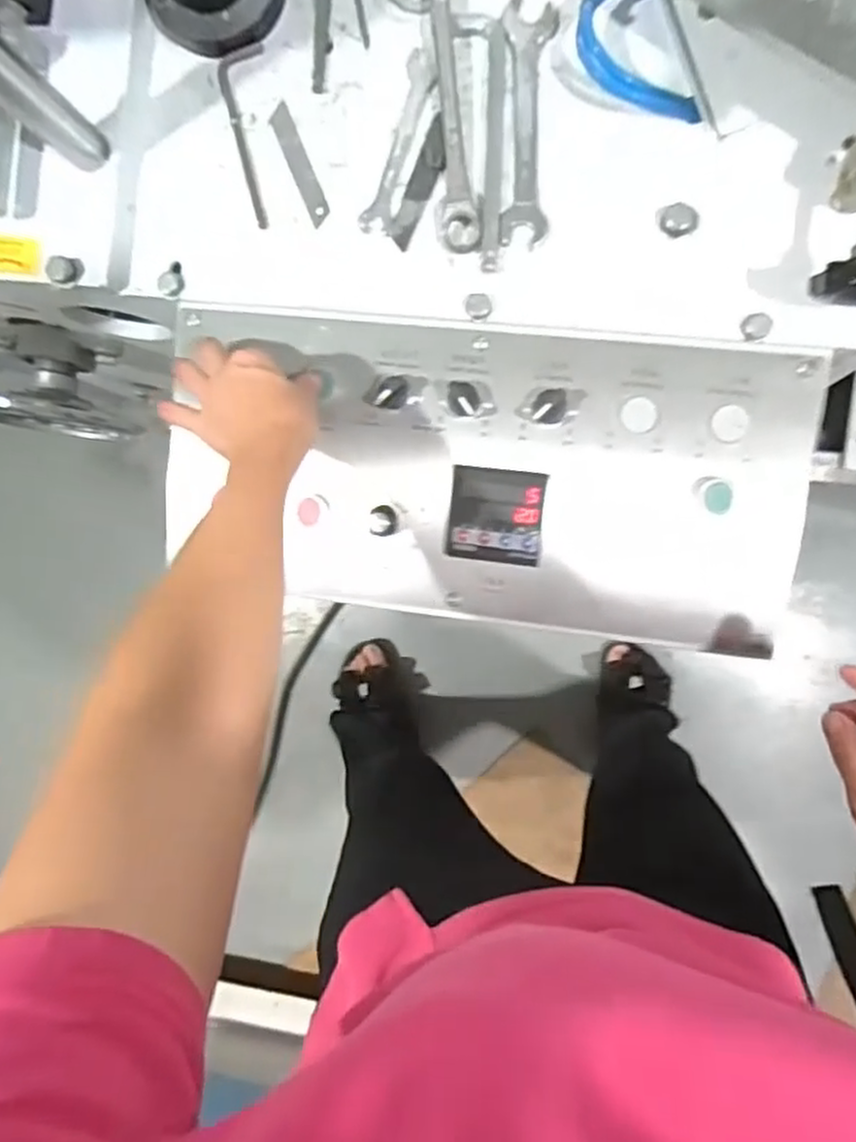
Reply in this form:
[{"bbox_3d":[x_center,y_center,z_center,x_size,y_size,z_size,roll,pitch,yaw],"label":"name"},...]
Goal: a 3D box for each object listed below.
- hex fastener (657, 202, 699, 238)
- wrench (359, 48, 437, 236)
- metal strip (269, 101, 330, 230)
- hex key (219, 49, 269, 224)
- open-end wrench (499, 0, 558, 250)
[{"bbox_3d":[0.180,-0.253,0.531,0.025,0.013,0.021,-17,89,9],"label":"hex fastener"},{"bbox_3d":[-0.021,-0.324,0.558,0.028,0.008,0.134,18,94,8],"label":"wrench"},{"bbox_3d":[-0.101,-0.316,0.574,0.016,0.004,0.098,-23,88,9],"label":"metal strip"},{"bbox_3d":[-0.139,-0.339,0.578,0.037,0.004,0.136,-7,90,9],"label":"hex key"},{"bbox_3d":[0.073,-0.329,0.543,0.035,0.006,0.173,2,92,9],"label":"open-end wrench"}]

